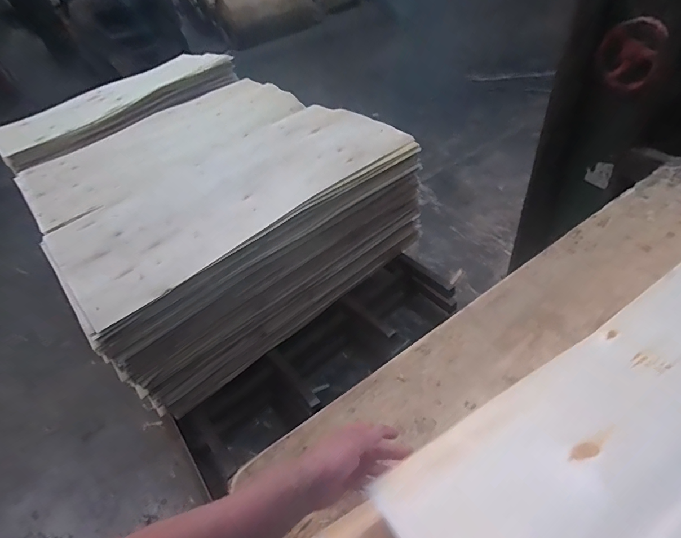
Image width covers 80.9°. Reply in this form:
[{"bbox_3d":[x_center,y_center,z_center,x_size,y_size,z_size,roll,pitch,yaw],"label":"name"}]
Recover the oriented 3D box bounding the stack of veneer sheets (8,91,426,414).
[{"bbox_3d":[-0.583,-0.343,1.805,1.269,0.494,1.335,-36,49,-23],"label":"stack of veneer sheets"}]

